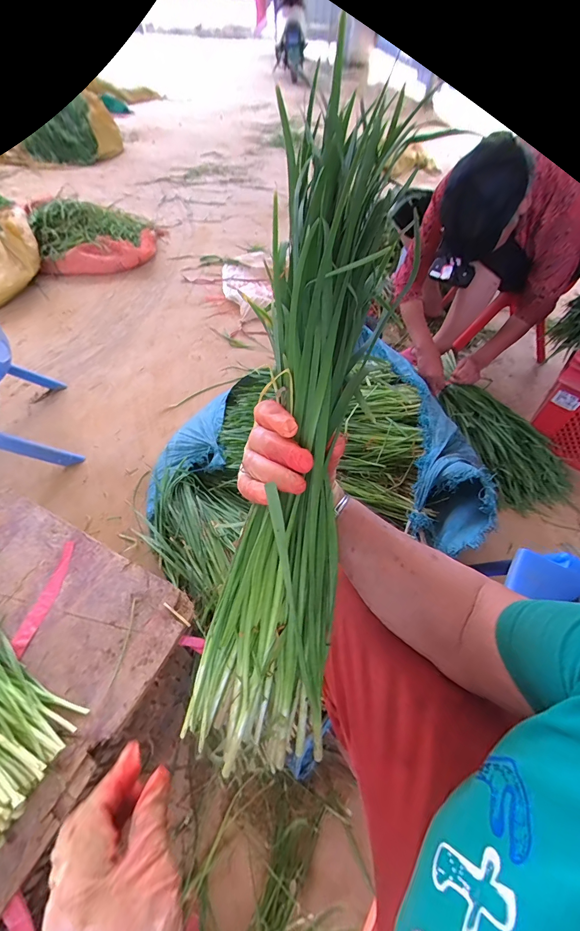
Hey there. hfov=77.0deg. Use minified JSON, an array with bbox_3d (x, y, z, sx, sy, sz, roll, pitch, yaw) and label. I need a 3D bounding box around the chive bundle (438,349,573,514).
[{"bbox_3d":[0.609,-0.101,1.073,0.270,0.070,0.517,-34,78,-21],"label":"chive bundle"}]

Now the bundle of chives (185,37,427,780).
[{"bbox_3d":[0.009,-0.019,0.298,0.107,0.073,0.543,10,92,3],"label":"bundle of chives"}]

